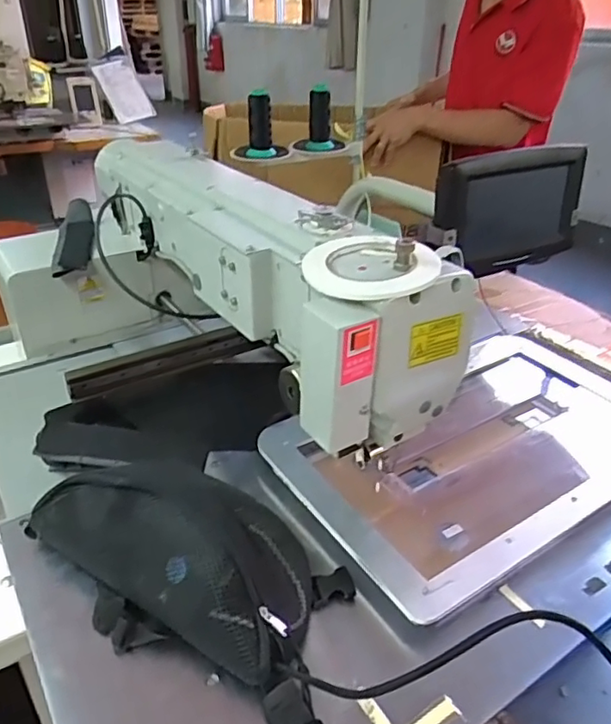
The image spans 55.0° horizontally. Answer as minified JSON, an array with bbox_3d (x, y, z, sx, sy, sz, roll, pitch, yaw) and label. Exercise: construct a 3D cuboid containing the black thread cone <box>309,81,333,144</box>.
[{"bbox_3d":[0.031,-0.505,1.216,0.045,0.125,0.050,4,31,5],"label":"black thread cone"}]

